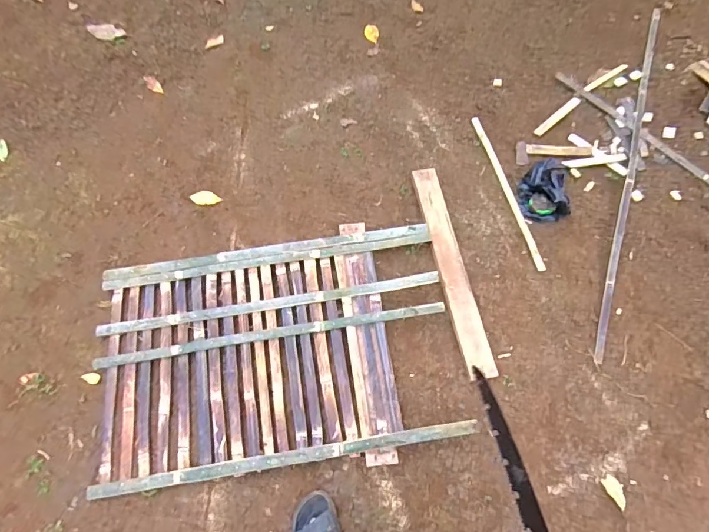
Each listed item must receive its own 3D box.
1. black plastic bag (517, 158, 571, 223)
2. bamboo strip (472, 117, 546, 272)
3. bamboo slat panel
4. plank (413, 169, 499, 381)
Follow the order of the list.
[{"bbox_3d":[0.643,-0.269,1.481,0.152,0.108,0.216,2,66,-1],"label":"black plastic bag"},{"bbox_3d":[0.535,-0.276,1.534,0.031,0.016,0.646,-11,66,-7],"label":"bamboo strip"},{"bbox_3d":[-0.235,0.240,1.271,0.991,0.058,0.652,-9,66,-6],"label":"bamboo slat panel"},{"bbox_3d":[0.304,-0.008,1.388,0.090,0.028,0.715,-8,68,-8],"label":"plank"}]

